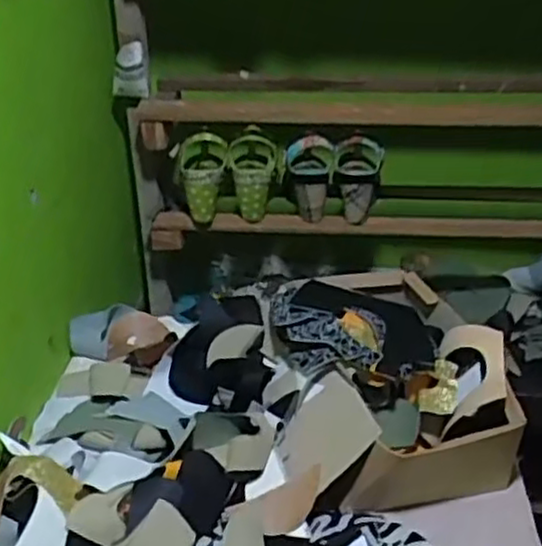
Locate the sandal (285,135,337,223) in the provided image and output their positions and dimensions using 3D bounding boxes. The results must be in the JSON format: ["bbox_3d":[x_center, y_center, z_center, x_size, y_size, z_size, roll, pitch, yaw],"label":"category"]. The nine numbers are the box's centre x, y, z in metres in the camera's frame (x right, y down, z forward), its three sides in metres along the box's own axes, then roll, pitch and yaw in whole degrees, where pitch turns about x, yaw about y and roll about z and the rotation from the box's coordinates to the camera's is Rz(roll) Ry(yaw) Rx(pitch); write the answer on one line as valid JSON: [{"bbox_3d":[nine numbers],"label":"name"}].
[{"bbox_3d":[0.063,-0.166,1.215,0.081,0.129,0.149,1,29,2],"label":"sandal"}]

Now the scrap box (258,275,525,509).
[{"bbox_3d":[0.140,0.131,0.922,0.266,0.144,0.335,-11,31,-19],"label":"scrap box"}]

